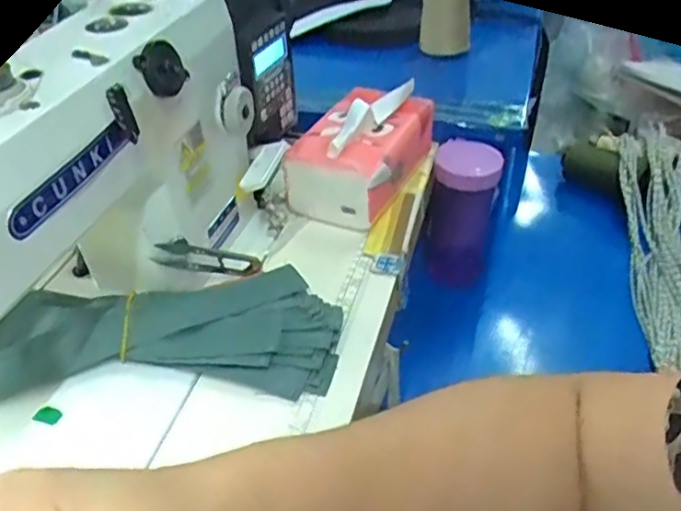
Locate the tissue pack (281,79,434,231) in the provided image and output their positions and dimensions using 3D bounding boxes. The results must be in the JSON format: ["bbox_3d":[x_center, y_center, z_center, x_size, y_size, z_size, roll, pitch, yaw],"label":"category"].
[{"bbox_3d":[0.023,-0.114,0.686,0.099,0.083,0.182,14,40,19],"label":"tissue pack"}]

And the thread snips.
[{"bbox_3d":[-0.111,0.004,0.557,0.100,0.027,0.013,11,23,-44],"label":"thread snips"}]

